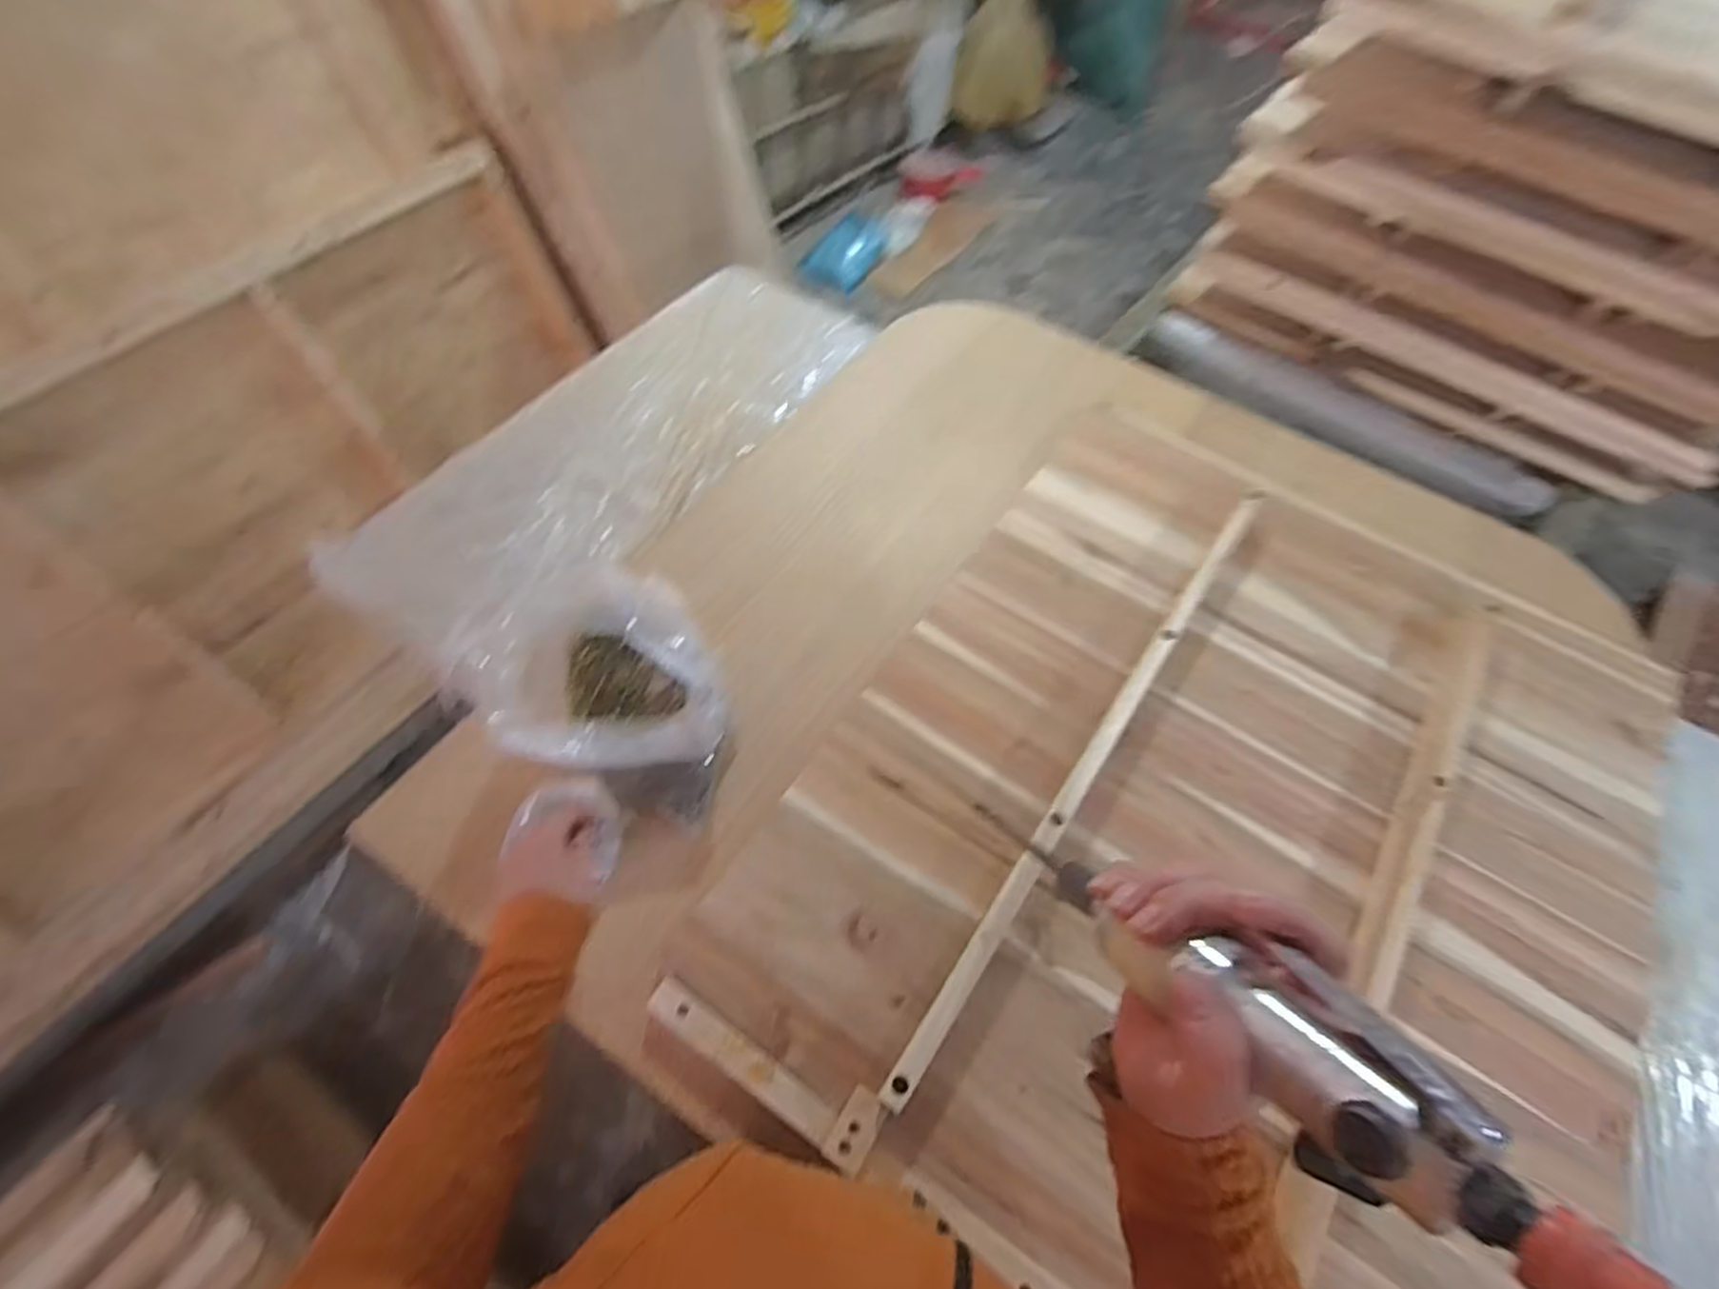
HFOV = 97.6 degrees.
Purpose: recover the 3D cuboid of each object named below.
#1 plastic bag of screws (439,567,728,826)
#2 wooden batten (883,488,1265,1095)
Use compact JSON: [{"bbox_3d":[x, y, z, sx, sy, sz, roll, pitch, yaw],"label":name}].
[{"bbox_3d":[-0.213,0.039,0.681,0.191,0.124,0.171,12,59,3],"label":"plastic bag of screws"},{"bbox_3d":[0.236,0.081,0.707,0.022,0.046,0.732,34,63,16],"label":"wooden batten"}]

